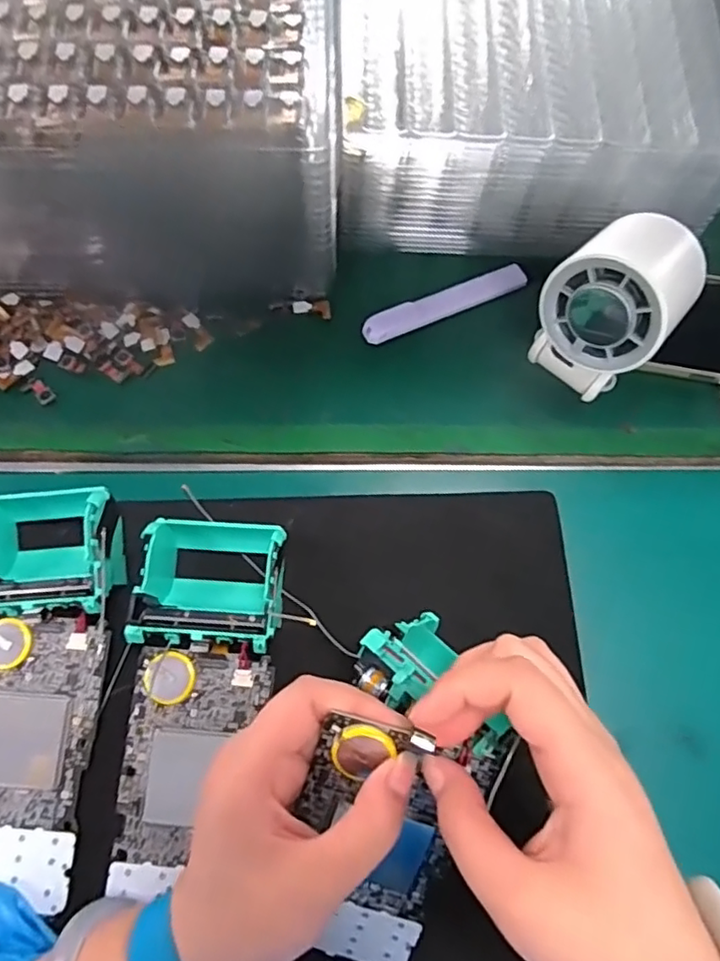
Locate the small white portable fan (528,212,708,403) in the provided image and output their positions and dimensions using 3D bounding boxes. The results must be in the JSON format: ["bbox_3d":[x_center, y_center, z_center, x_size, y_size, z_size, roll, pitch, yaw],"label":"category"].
[{"bbox_3d":[0.132,-0.090,0.324,0.064,0.100,0.073,37,73,11],"label":"small white portable fan"}]

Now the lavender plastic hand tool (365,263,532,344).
[{"bbox_3d":[0.053,-0.108,0.372,0.109,0.009,0.020,-24,73,-10],"label":"lavender plastic hand tool"}]

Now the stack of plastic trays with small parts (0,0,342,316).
[{"bbox_3d":[-0.156,-0.228,0.352,0.285,0.120,0.222,2,70,-1],"label":"stack of plastic trays with small parts"}]

